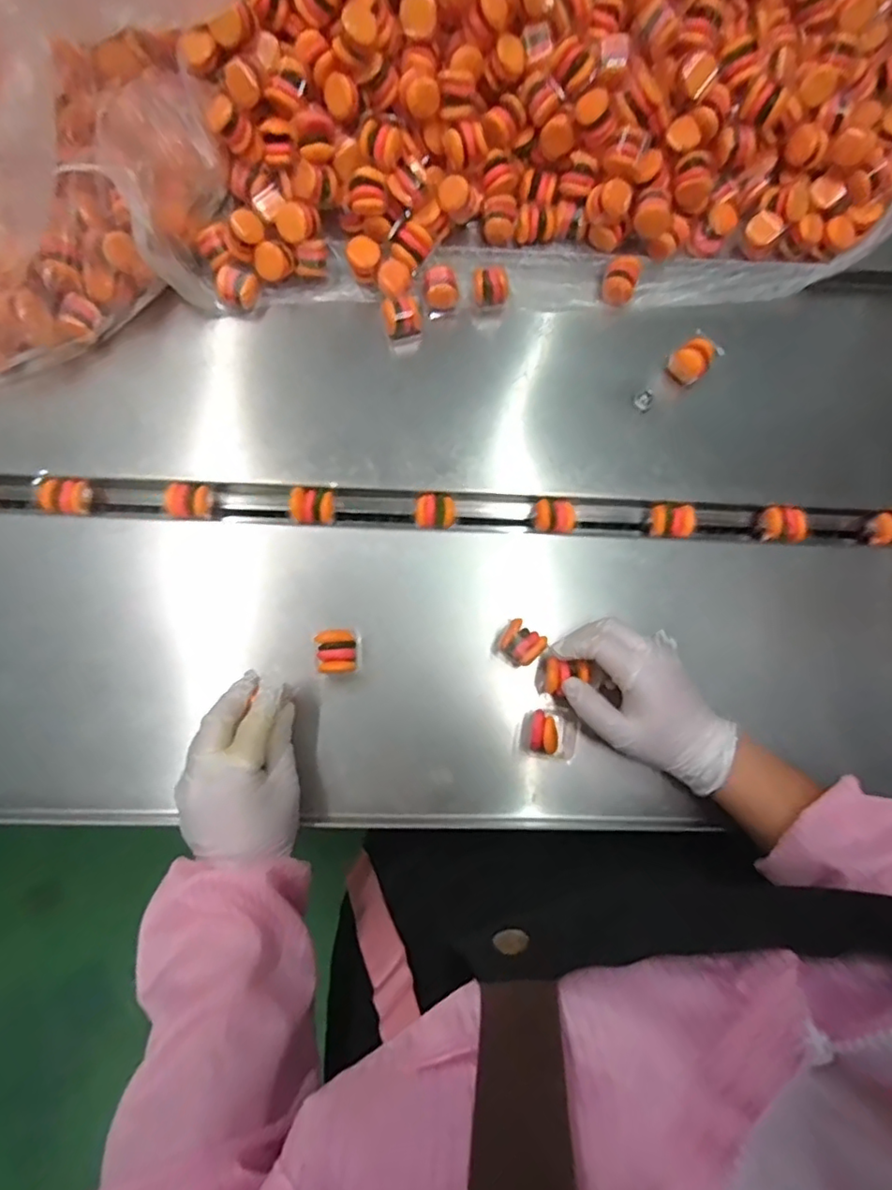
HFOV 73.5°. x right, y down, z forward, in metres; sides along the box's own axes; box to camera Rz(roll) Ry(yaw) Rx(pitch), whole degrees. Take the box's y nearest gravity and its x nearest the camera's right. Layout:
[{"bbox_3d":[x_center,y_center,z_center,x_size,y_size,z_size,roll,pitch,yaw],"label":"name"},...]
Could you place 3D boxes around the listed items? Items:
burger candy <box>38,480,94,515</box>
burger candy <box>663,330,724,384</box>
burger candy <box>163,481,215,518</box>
[{"bbox_3d":[-0.315,-0.080,0.495,0.032,0.022,0.028,3,76,-1],"label":"burger candy"},{"bbox_3d":[0.221,-0.209,0.536,0.031,0.037,0.037,44,79,8],"label":"burger candy"},{"bbox_3d":[-0.212,-0.077,0.493,0.031,0.025,0.028,7,76,0],"label":"burger candy"}]

